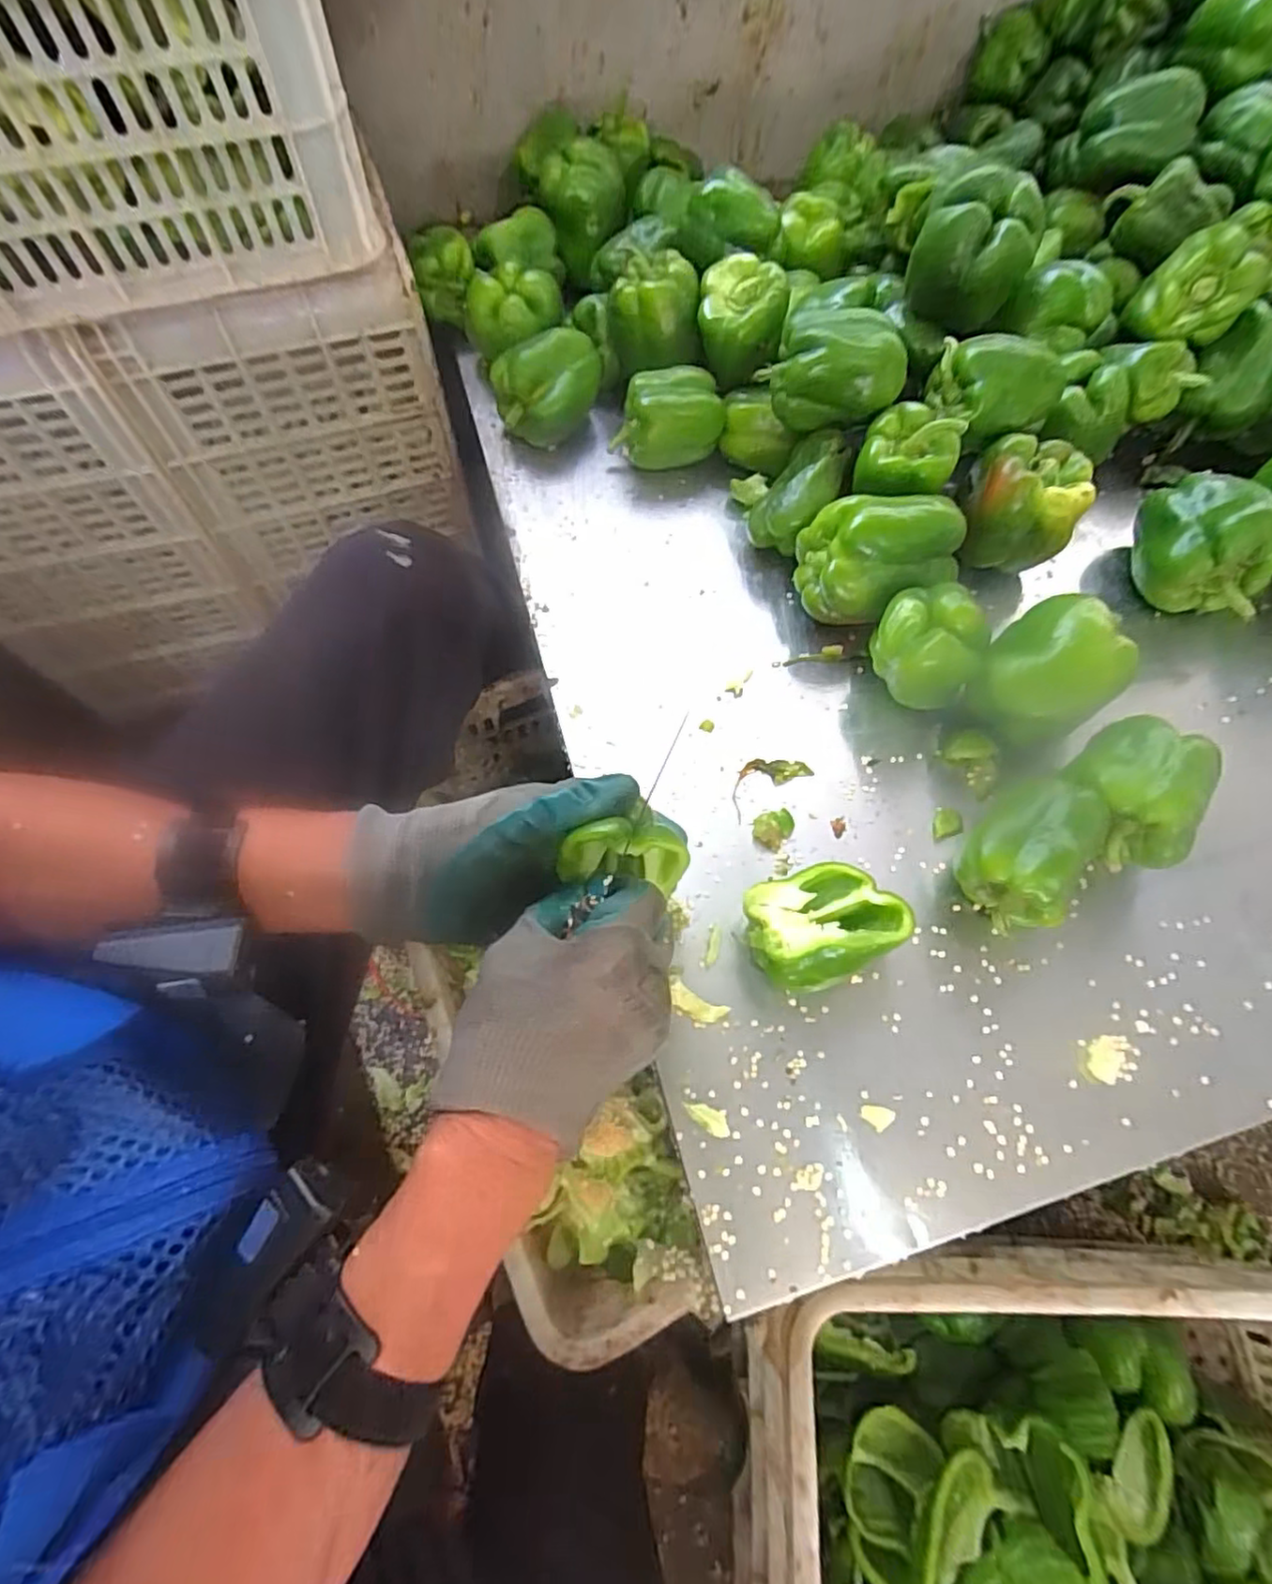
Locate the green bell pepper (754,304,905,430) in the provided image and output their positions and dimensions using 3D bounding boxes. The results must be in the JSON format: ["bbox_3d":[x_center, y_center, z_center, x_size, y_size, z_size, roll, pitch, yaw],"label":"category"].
[{"bbox_3d":[0.161,-0.348,0.548,0.111,0.068,0.063,6,64,3],"label":"green bell pepper"}]

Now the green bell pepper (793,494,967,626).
[{"bbox_3d":[0.199,-0.181,0.536,0.120,0.089,0.071,-4,65,-3],"label":"green bell pepper"}]

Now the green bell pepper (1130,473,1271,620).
[{"bbox_3d":[0.481,-0.208,0.557,0.107,0.089,0.090,29,67,12],"label":"green bell pepper"}]

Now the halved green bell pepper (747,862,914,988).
[{"bbox_3d":[0.123,0.085,0.427,0.104,0.051,0.070,-19,67,-10],"label":"halved green bell pepper"}]

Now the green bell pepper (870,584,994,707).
[{"bbox_3d":[0.219,-0.109,0.504,0.072,0.082,0.058,23,66,9],"label":"green bell pepper"}]

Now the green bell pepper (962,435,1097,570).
[{"bbox_3d":[0.324,-0.241,0.552,0.085,0.072,0.075,5,64,2],"label":"green bell pepper"}]

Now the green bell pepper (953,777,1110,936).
[{"bbox_3d":[0.260,0.041,0.441,0.072,0.068,0.093,33,68,13],"label":"green bell pepper"}]

